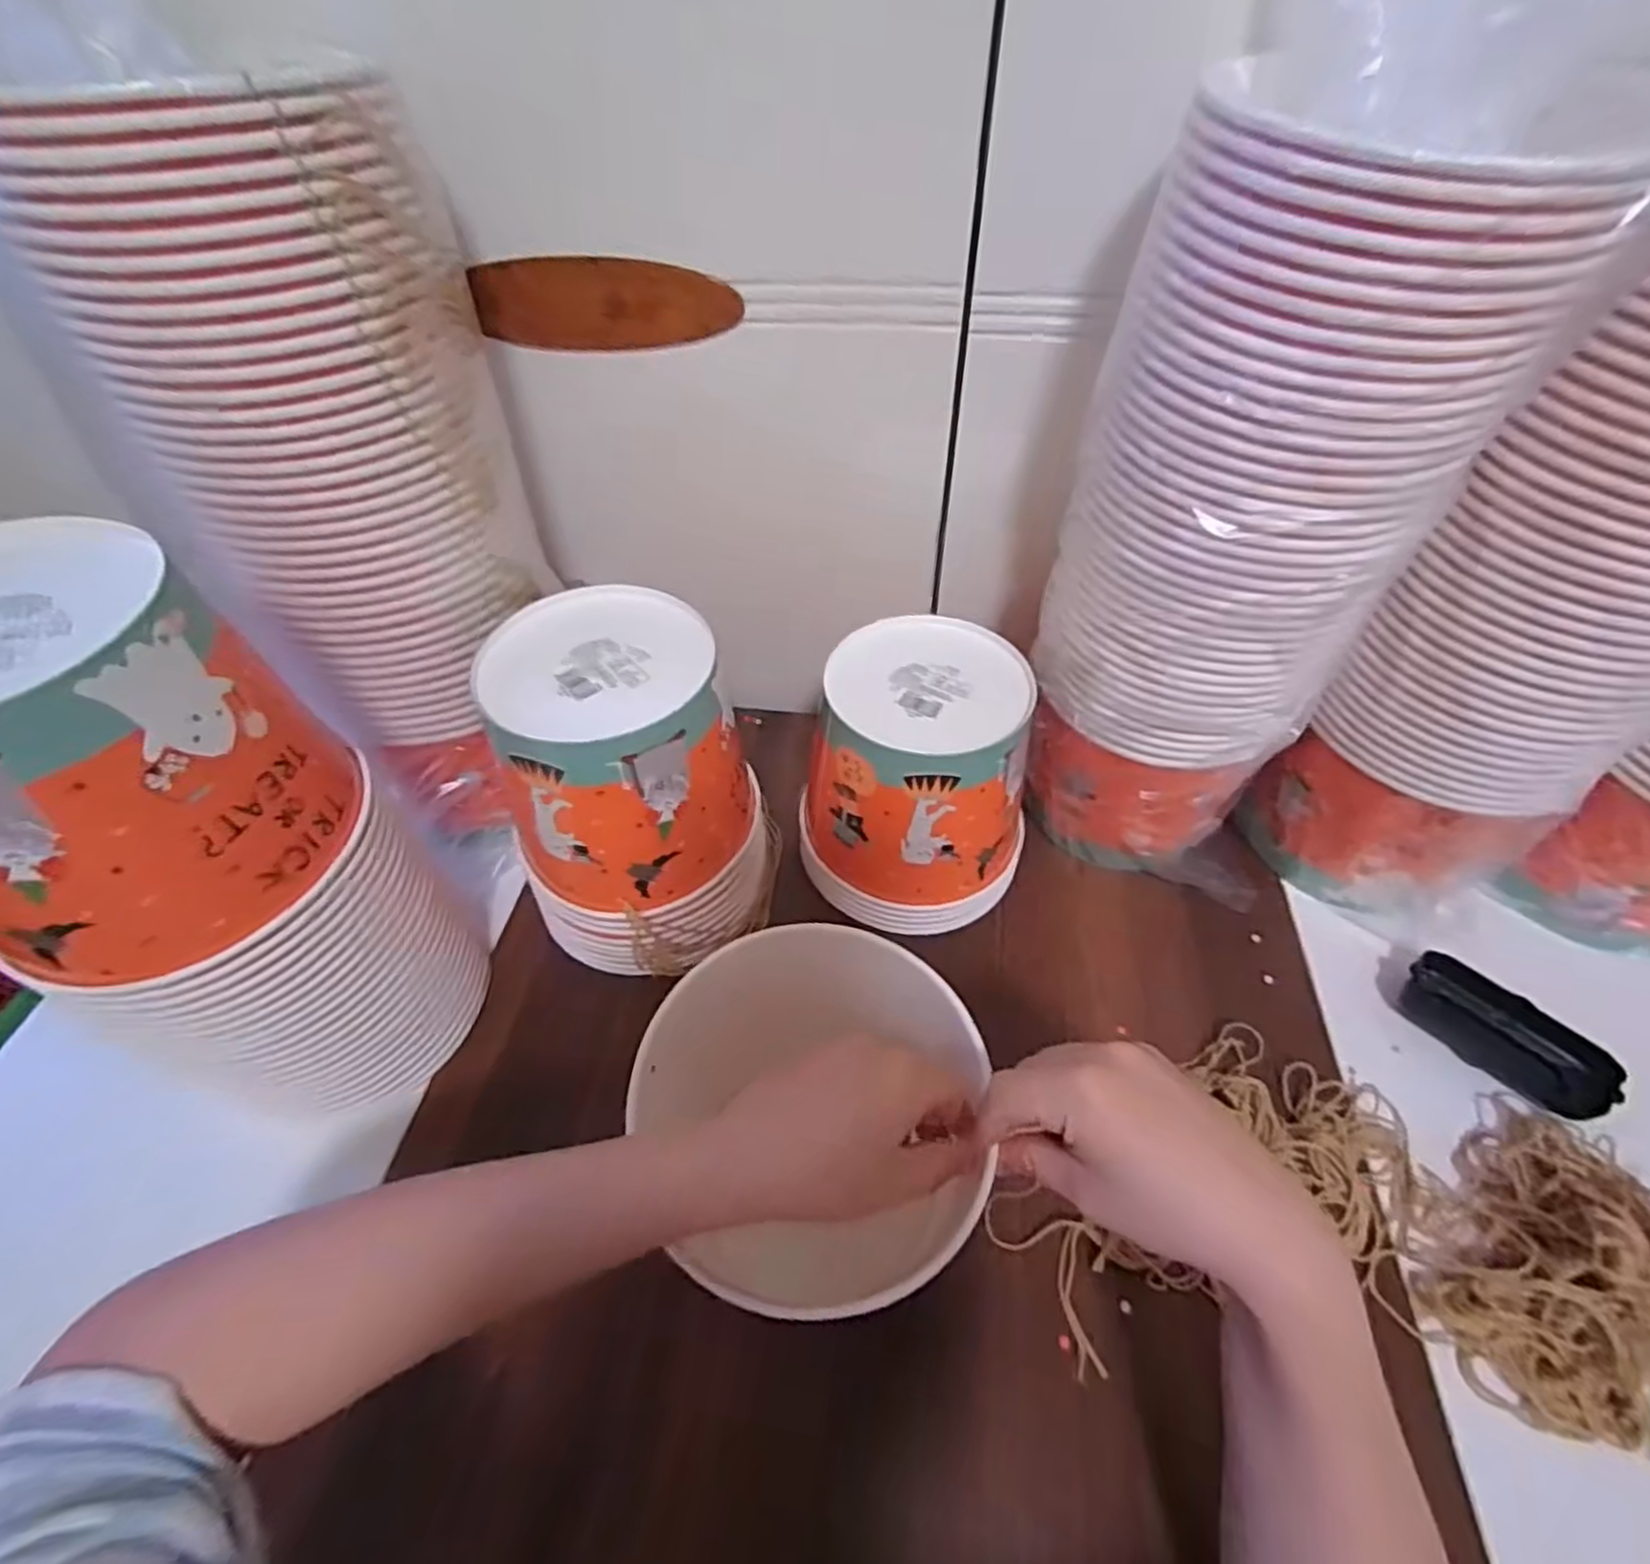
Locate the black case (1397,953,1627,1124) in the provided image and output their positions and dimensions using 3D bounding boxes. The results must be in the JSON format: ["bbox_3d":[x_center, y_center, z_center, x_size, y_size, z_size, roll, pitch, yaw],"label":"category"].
[{"bbox_3d":[0.423,0.156,0.476,0.040,0.029,0.108,-31,55,-23],"label":"black case"}]

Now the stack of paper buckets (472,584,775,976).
[{"bbox_3d":[-0.115,0.009,0.481,0.148,0.205,0.139,-18,51,-13],"label":"stack of paper buckets"}]

